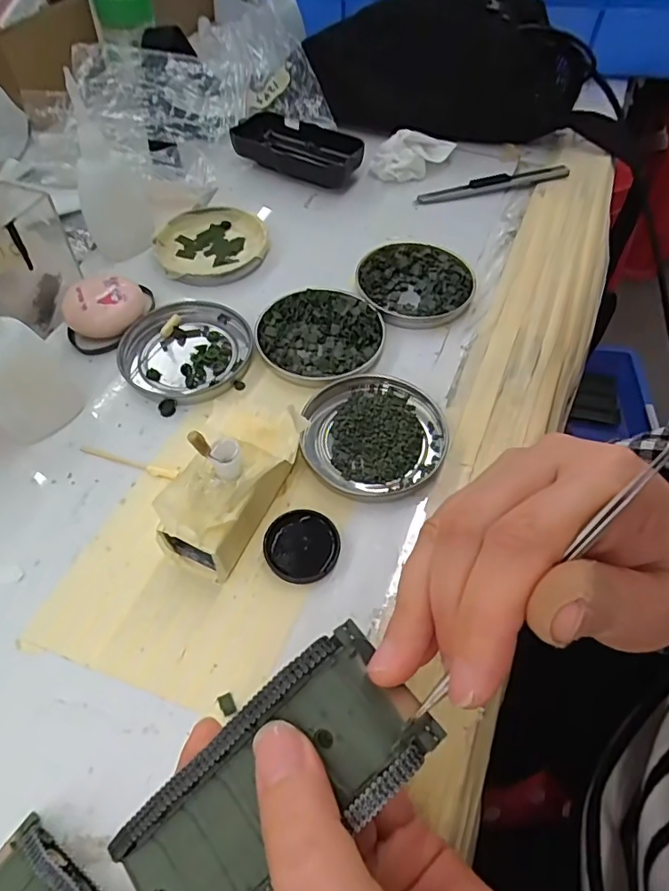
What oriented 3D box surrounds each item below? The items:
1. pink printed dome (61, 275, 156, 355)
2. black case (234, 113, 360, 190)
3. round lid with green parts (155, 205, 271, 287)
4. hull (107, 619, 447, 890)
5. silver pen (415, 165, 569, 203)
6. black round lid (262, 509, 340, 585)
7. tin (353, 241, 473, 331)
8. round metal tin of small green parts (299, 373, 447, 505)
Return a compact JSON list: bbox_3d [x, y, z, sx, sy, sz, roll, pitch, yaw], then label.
[{"bbox_3d":[-0.143,-0.087,0.340,0.055,0.022,0.044,-21,59,-15],"label":"pink printed dome"},{"bbox_3d":[-0.031,-0.244,0.445,0.110,0.023,0.054,30,61,18],"label":"black case"},{"bbox_3d":[-0.089,-0.146,0.391,0.077,0.012,0.077,1,56,-1],"label":"round lid with green parts"},{"bbox_3d":[-0.019,0.100,0.154,0.095,0.018,0.043,-45,66,-2],"label":"hull"},{"bbox_3d":[0.130,-0.214,0.438,0.129,0.009,0.013,-13,58,-9],"label":"silver pen"},{"bbox_3d":[-0.016,0.049,0.259,0.035,0.007,0.035,1,56,-1],"label":"black round lid"},{"bbox_3d":[0.054,-0.111,0.365,0.076,0.010,0.075,1,56,-1],"label":"tin"},{"bbox_3d":[0.022,-0.007,0.296,0.077,0.009,0.075,1,56,-1],"label":"round metal tin of small green parts"}]

